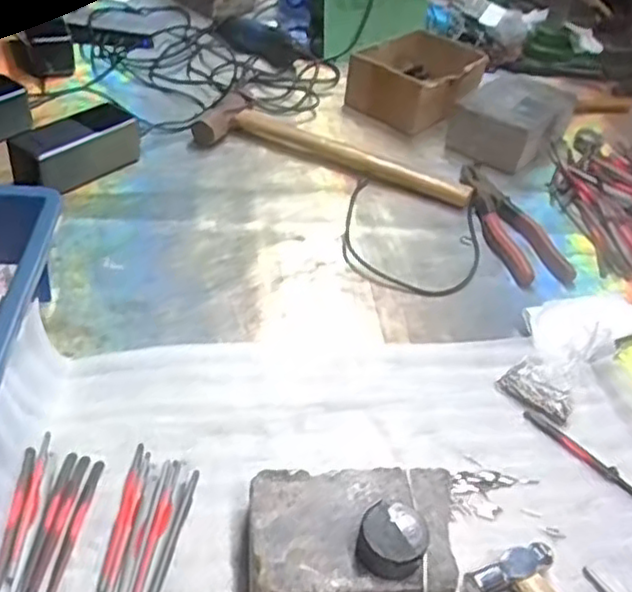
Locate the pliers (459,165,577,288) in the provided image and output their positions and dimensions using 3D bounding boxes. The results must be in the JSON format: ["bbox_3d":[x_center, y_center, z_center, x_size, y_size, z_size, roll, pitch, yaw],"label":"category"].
[{"bbox_3d":[0.204,-0.085,0.763,0.066,0.013,0.211,-6,41,-16],"label":"pliers"}]

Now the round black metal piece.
[{"bbox_3d":[0.046,0.137,0.403,0.041,0.024,0.037,-28,53,-36],"label":"round black metal piece"}]

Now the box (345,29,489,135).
[{"bbox_3d":[0.131,-0.289,0.945,0.151,0.066,0.136,29,44,23],"label":"box"}]

